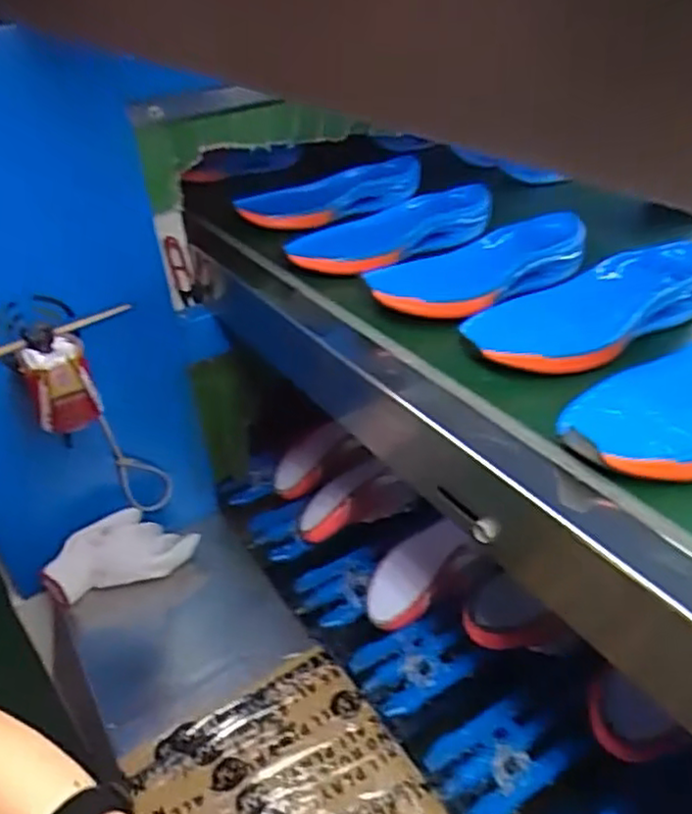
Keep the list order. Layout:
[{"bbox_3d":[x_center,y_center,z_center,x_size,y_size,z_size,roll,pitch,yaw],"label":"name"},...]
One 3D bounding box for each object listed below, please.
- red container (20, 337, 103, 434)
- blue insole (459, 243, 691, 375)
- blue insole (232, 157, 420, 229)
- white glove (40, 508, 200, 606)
[{"bbox_3d":[-0.303,-0.024,0.724,0.063,0.086,0.055,-20,39,-22],"label":"red container"},{"bbox_3d":[0.206,-0.089,0.577,0.234,0.034,0.116,-26,42,-28],"label":"blue insole"},{"bbox_3d":[-0.020,-0.262,0.843,0.239,0.039,0.101,-13,37,-13],"label":"blue insole"},{"bbox_3d":[-0.289,0.184,0.868,0.188,0.092,0.039,-16,5,-12],"label":"white glove"}]

